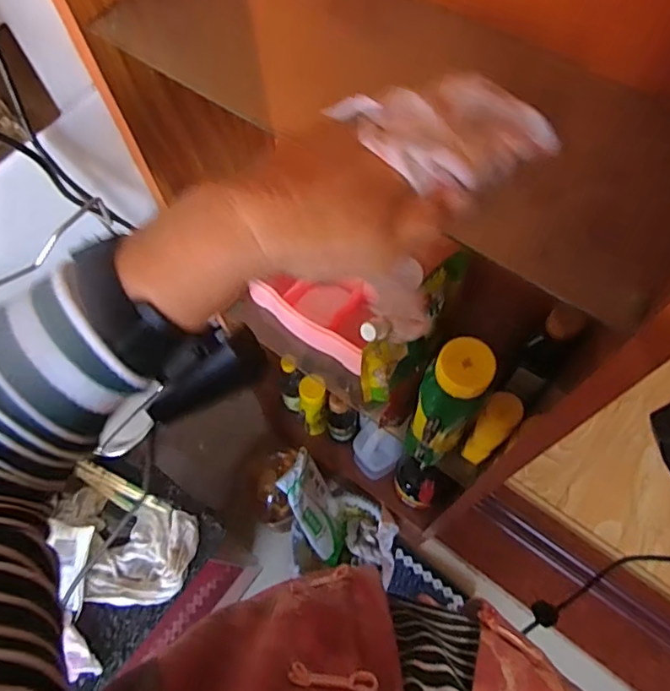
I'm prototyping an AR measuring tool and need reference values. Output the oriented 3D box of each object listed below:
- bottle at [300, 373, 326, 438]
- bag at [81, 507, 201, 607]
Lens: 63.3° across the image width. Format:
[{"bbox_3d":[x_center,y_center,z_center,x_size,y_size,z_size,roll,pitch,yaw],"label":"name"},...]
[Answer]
[{"bbox_3d":[-0.042,0.131,1.145,0.057,0.228,0.063,-2,67,1],"label":"bottle"},{"bbox_3d":[-0.240,0.265,0.683,0.118,0.021,0.113,5,67,4],"label":"bag"}]

